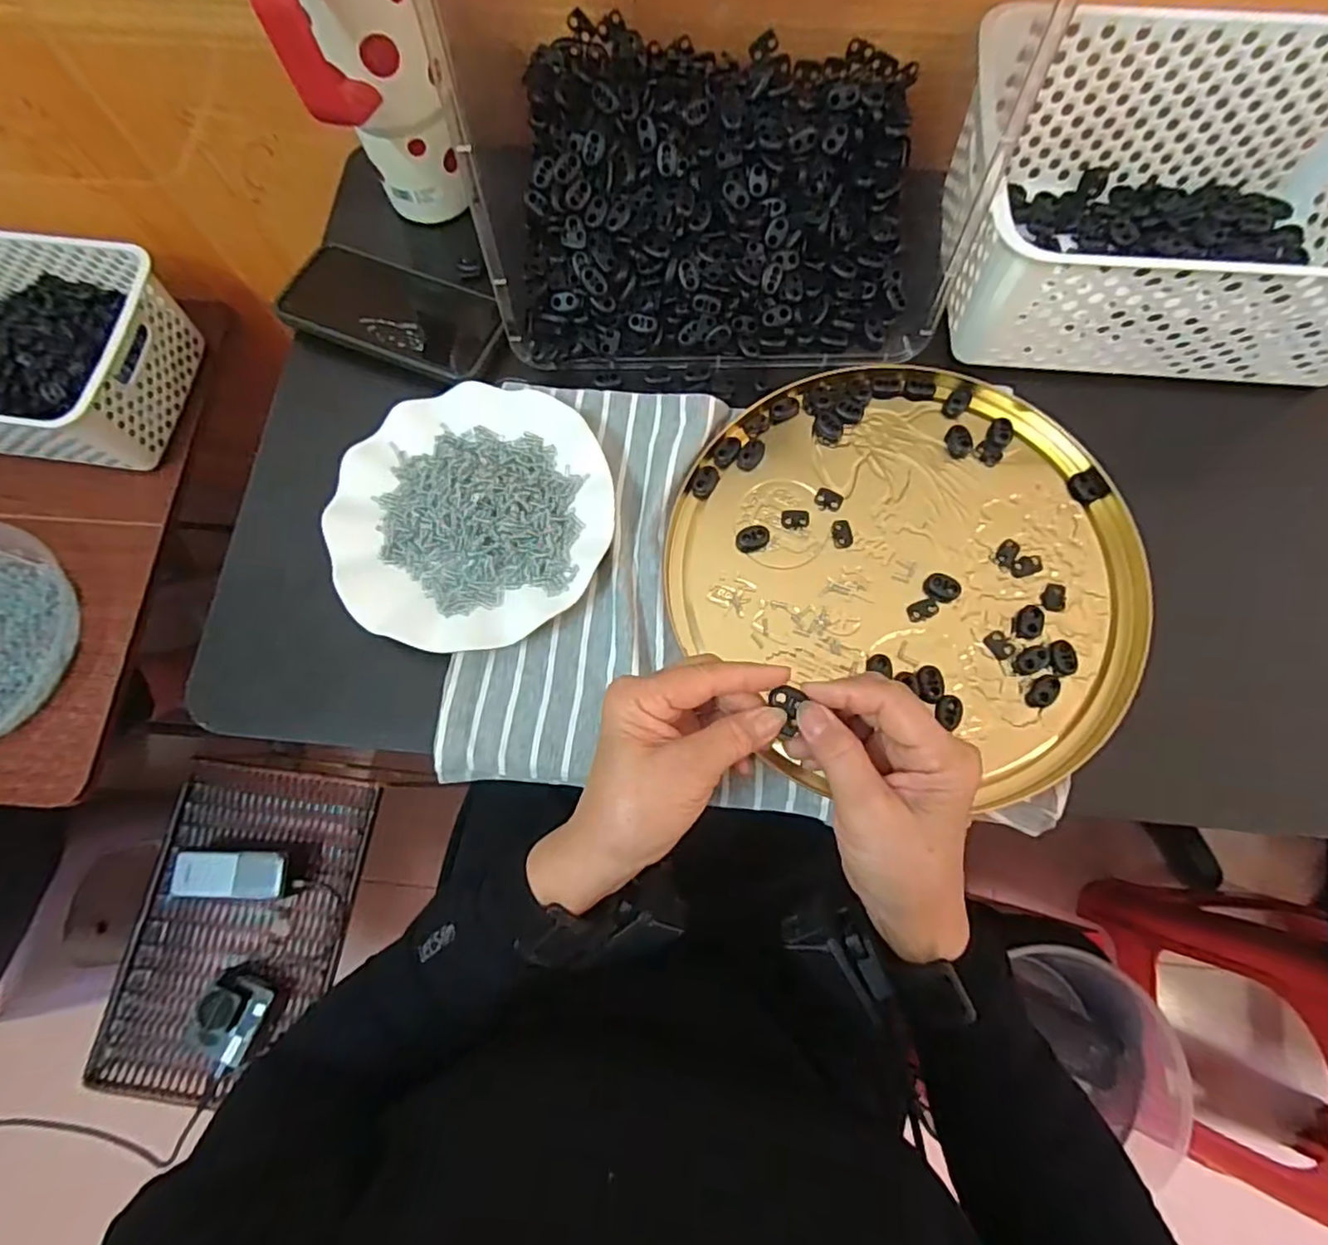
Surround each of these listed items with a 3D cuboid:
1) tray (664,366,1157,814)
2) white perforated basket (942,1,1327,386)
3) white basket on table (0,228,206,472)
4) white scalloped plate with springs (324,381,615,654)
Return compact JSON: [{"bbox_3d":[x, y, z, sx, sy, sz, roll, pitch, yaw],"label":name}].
[{"bbox_3d":[0.153,-0.041,0.415,0.288,0.015,0.277,0,75,1],"label":"tray"},{"bbox_3d":[0.351,-0.279,0.430,0.305,0.098,0.202,3,75,2],"label":"white perforated basket"},{"bbox_3d":[-0.666,-0.280,0.657,0.315,0.098,0.206,9,76,3],"label":"white basket on table"},{"bbox_3d":[-0.126,-0.073,0.422,0.177,0.023,0.181,0,75,1],"label":"white scalloped plate with springs"}]

